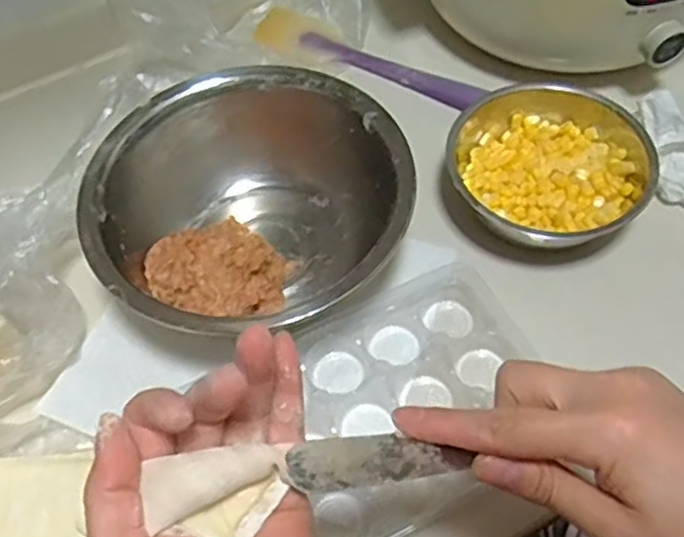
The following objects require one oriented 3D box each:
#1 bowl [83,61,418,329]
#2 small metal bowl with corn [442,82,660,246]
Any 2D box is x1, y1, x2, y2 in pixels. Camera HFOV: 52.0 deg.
[{"bbox_3d":[-0.067,-0.047,0.493,0.207,0.075,0.174,-25,60,-12],"label":"bowl"},{"bbox_3d":[0.145,-0.073,0.512,0.146,0.045,0.144,37,67,23],"label":"small metal bowl with corn"}]

